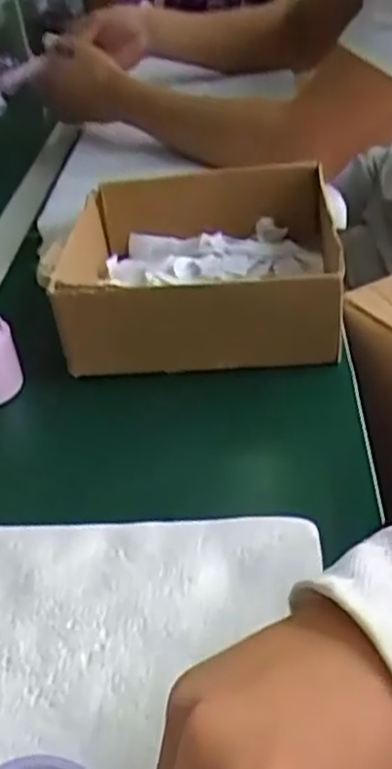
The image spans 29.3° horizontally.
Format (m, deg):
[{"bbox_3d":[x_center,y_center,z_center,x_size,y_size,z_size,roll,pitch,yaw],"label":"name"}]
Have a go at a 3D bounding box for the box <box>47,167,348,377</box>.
[{"bbox_3d":[0.002,-0.110,0.635,0.212,0.085,0.264,-3,35,5],"label":"box"}]

